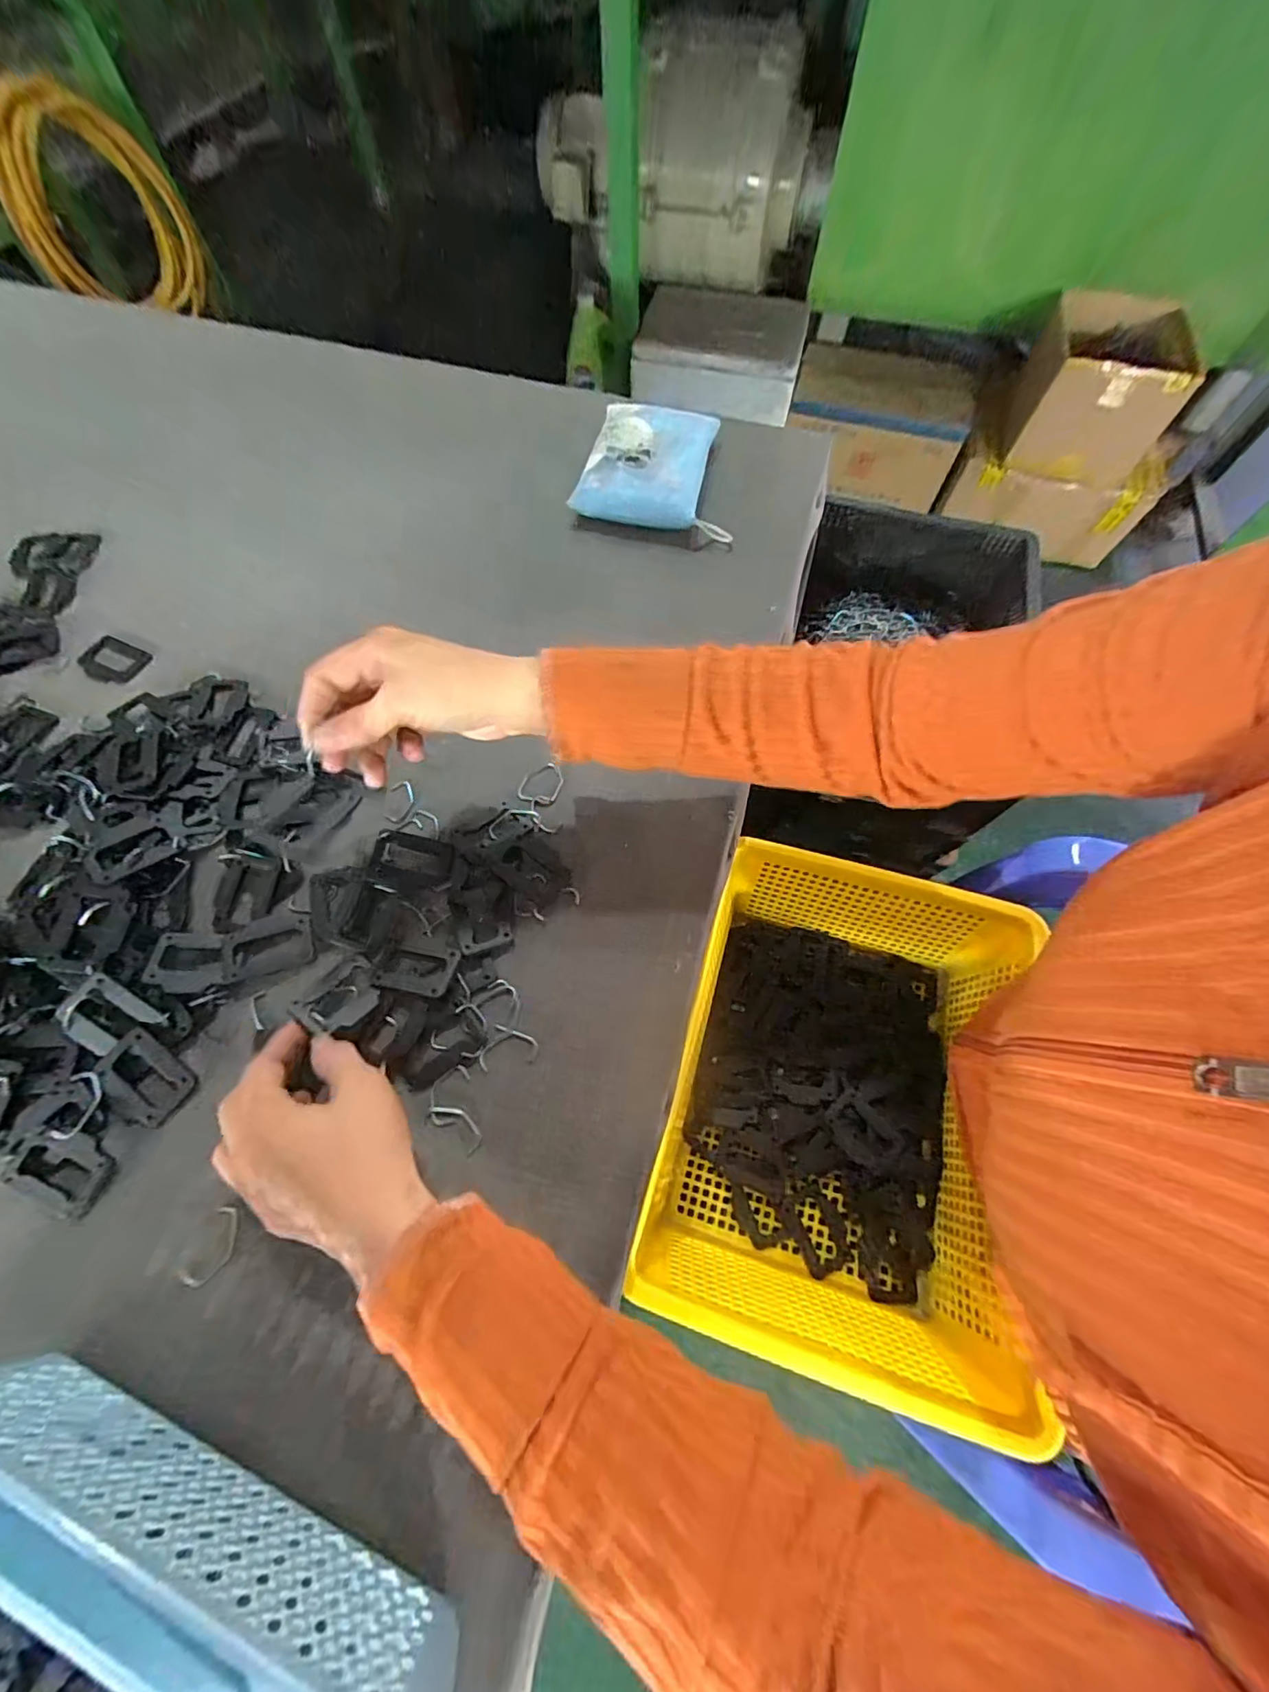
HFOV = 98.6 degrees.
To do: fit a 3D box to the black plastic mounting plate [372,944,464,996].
[{"bbox_3d":[-0.137,0.077,0.344,0.048,0.008,0.030,10,66,4],"label":"black plastic mounting plate"}]

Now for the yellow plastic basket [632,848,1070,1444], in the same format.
[{"bbox_3d":[0.142,0.170,0.390,0.215,0.106,0.297,16,67,7],"label":"yellow plastic basket"}]

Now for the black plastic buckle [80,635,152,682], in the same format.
[{"bbox_3d":[-0.424,-0.151,0.445,0.054,0.005,0.039,25,68,10],"label":"black plastic buckle"}]

